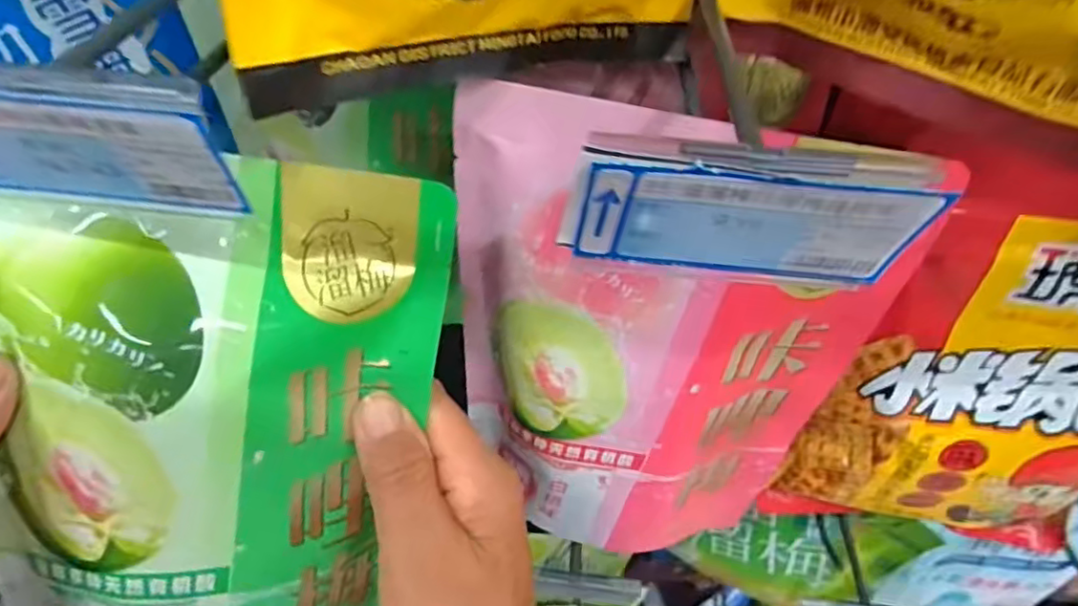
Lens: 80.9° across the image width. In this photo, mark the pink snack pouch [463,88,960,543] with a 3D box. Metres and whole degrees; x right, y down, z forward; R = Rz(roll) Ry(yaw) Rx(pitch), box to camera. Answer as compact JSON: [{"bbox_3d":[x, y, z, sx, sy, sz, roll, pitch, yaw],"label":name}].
[{"bbox_3d":[0.042,0.031,0.281,0.165,0.220,0.061,12,50,4],"label":"pink snack pouch"}]

